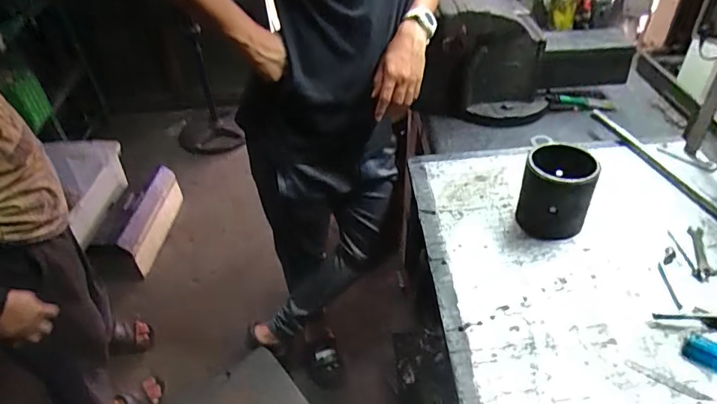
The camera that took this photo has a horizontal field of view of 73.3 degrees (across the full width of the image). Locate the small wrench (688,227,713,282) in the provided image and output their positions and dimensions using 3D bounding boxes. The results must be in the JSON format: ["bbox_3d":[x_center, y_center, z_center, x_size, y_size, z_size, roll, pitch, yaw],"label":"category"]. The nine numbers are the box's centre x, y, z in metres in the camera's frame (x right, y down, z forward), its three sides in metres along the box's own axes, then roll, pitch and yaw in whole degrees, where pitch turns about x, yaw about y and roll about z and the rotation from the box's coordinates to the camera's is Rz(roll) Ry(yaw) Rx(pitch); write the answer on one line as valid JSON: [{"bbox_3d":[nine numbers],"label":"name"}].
[{"bbox_3d":[0.555,0.082,0.780,0.021,0.004,0.126,10,42,17],"label":"small wrench"}]

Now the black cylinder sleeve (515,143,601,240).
[{"bbox_3d":[0.340,-0.022,0.832,0.107,0.129,0.119,9,41,16],"label":"black cylinder sleeve"}]

